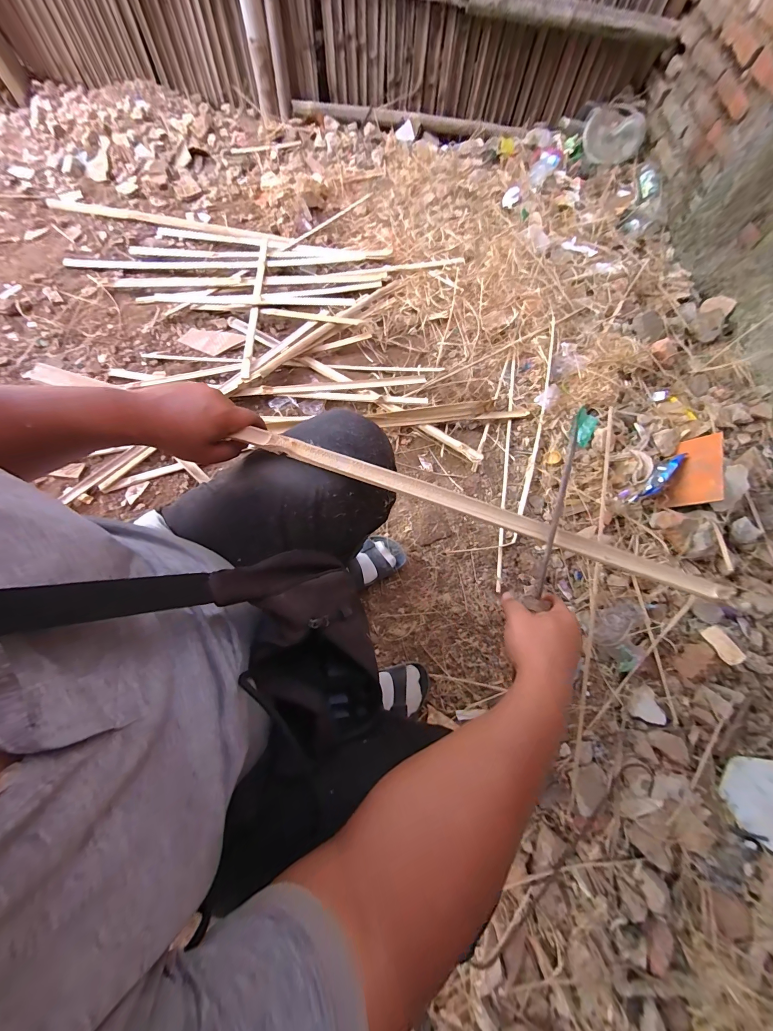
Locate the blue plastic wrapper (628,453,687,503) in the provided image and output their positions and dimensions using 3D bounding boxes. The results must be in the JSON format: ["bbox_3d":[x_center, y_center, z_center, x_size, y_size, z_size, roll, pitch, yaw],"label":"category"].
[{"bbox_3d":[0.692,-0.098,0.835,0.202,0.045,0.028,-40,78,-17],"label":"blue plastic wrapper"}]

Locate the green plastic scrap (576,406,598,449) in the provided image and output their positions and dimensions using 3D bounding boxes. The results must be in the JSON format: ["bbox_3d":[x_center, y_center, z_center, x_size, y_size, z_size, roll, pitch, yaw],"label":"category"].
[{"bbox_3d":[0.547,-0.241,0.917,0.051,0.020,0.114,17,73,4],"label":"green plastic scrap"}]

